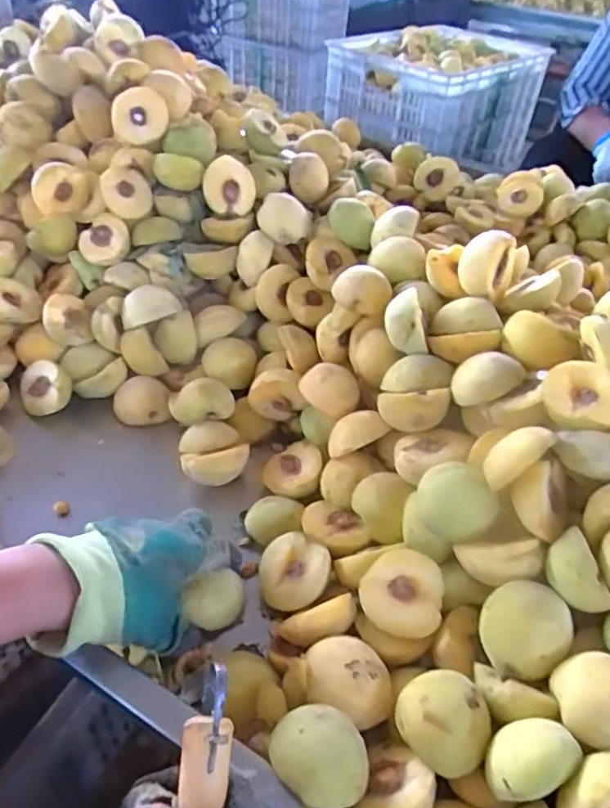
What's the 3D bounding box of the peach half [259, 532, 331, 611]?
[{"bbox_3d":[-0.006,0.141,0.510,0.059,0.034,0.058,-10,60,19],"label":"peach half"}]

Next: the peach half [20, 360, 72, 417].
[{"bbox_3d":[-0.272,-0.017,0.640,0.052,0.034,0.051,-14,45,-23],"label":"peach half"}]

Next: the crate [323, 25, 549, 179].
[{"bbox_3d":[0.337,-0.783,1.577,0.361,0.218,0.579,32,47,26],"label":"crate"}]

